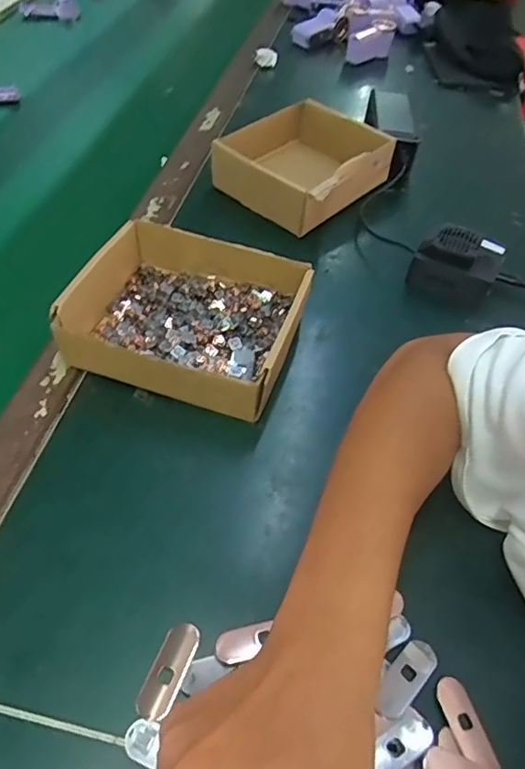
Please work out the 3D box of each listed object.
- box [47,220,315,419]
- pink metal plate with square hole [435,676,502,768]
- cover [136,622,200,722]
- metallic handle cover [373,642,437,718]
[{"bbox_3d":[-0.053,-0.062,0.444,0.169,0.055,0.159,14,51,7],"label":"box"},{"bbox_3d":[0.109,0.184,0.293,0.017,0.005,0.045,-14,53,-16],"label":"pink metal plate with square hole"},{"bbox_3d":[-0.051,0.155,0.299,0.019,0.004,0.050,17,51,9],"label":"cover"},{"bbox_3d":[0.081,0.164,0.305,0.048,0.010,0.018,-35,61,-29],"label":"metallic handle cover"}]

